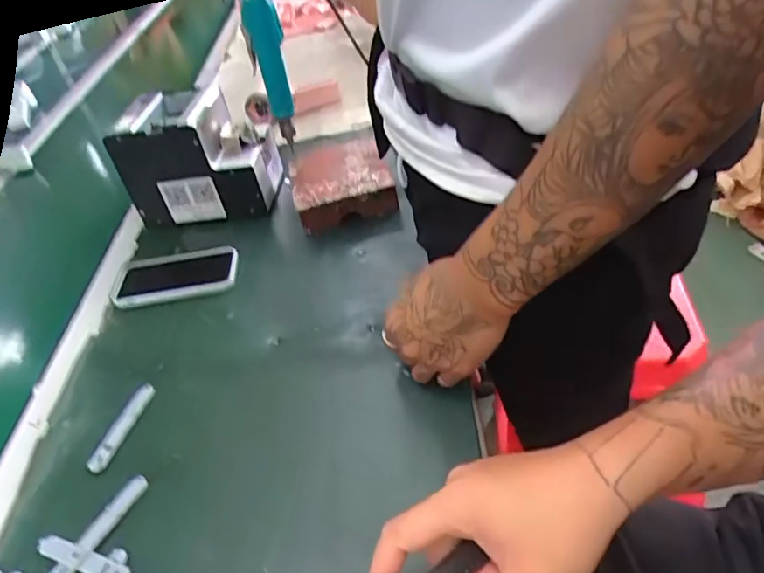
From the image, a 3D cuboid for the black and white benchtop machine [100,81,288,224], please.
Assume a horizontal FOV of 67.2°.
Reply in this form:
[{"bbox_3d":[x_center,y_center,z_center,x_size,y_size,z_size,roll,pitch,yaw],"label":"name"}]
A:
[{"bbox_3d":[-0.242,-0.177,0.783,0.170,0.144,0.134,-3,41,13],"label":"black and white benchtop machine"}]

